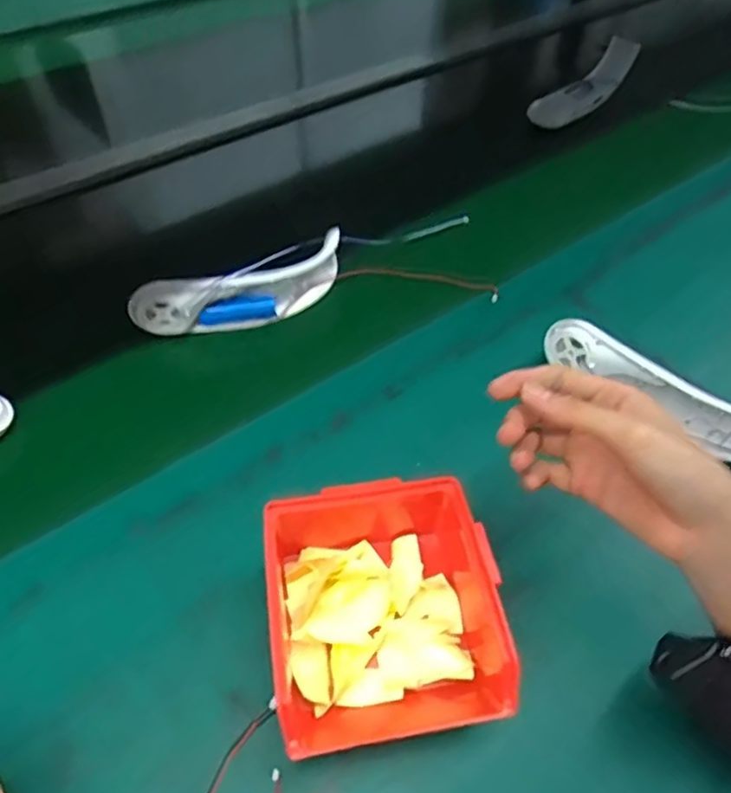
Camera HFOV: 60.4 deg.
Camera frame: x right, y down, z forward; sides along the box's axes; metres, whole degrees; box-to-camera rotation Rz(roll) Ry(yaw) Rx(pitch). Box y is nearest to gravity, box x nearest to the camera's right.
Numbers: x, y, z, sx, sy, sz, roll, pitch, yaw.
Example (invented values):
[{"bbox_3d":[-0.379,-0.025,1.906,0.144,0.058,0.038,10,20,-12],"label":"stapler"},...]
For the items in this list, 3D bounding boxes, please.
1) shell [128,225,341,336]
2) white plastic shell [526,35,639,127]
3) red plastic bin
[{"bbox_3d":[-0.106,-0.095,0.563,0.194,0.054,0.044,-22,55,-18],"label":"shell"},{"bbox_3d":[0.277,-0.403,0.808,0.127,0.101,0.051,-21,54,-18],"label":"white plastic shell"},{"bbox_3d":[0.007,0.122,0.370,0.121,0.067,0.143,-6,51,-7],"label":"red plastic bin"}]

